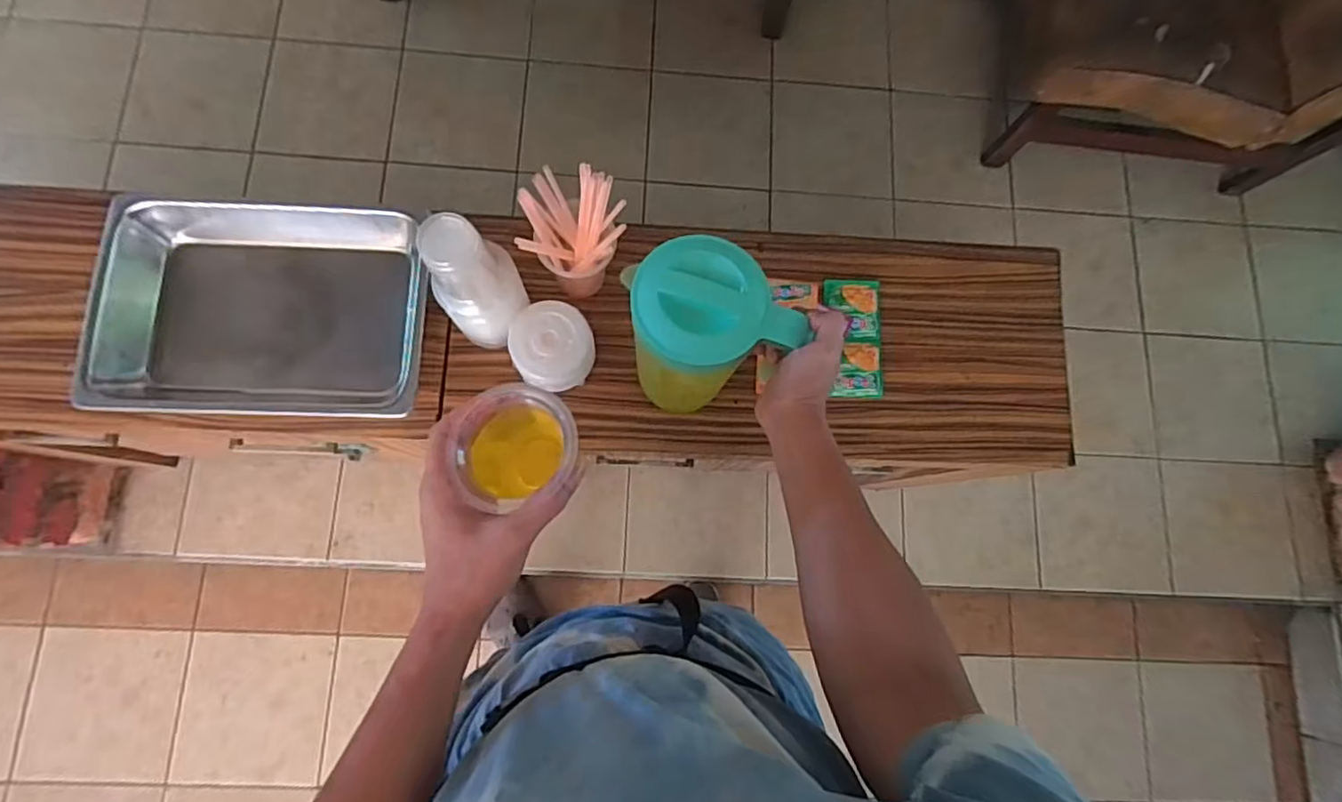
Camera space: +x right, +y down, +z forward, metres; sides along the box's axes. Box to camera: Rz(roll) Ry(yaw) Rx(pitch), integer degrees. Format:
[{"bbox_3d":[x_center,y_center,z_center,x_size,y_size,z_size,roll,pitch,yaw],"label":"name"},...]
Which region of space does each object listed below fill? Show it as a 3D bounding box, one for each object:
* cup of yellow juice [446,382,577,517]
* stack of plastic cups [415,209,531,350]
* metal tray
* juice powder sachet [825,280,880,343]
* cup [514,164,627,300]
[{"bbox_3d":[-0.111,0.034,0.474,0.082,0.094,0.079,1,82,-5],"label":"cup of yellow juice"},{"bbox_3d":[-0.209,-0.121,0.684,0.077,0.195,0.079,12,77,-2],"label":"stack of plastic cups"},{"bbox_3d":[-0.469,-0.113,0.750,0.360,0.076,0.256,2,78,-4],"label":"metal tray"},{"bbox_3d":[0.233,-0.116,0.819,0.071,0.013,0.082,1,78,-4],"label":"juice powder sachet"},{"bbox_3d":[-0.110,-0.187,0.721,0.095,0.136,0.102,1,78,-4],"label":"cup"}]

